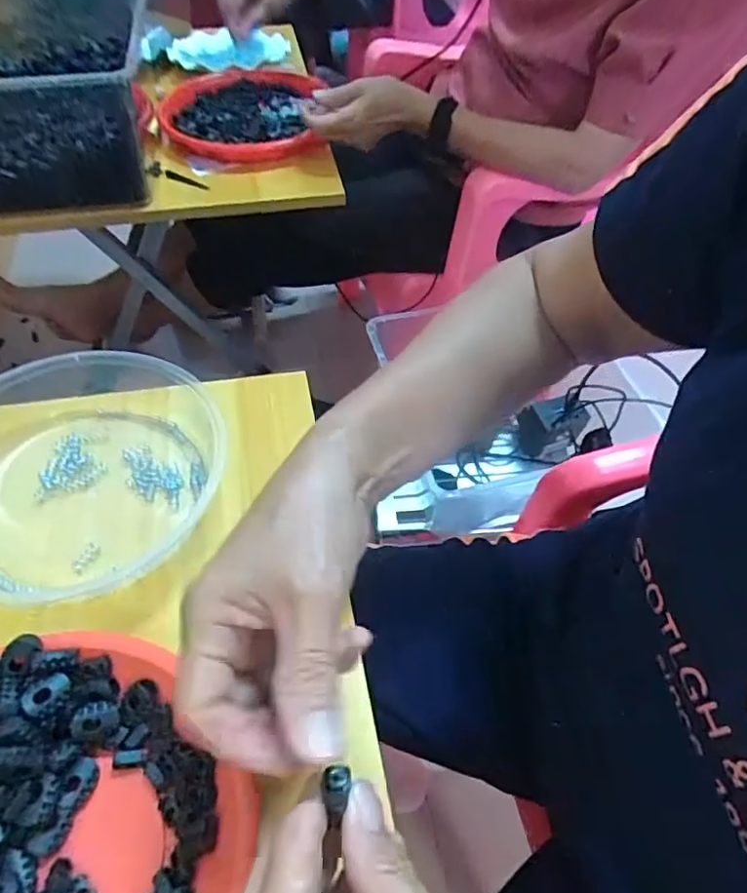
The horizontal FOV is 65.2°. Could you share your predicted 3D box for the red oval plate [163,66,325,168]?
[{"bbox_3d":[-0.180,-0.490,0.845,0.221,0.037,0.284,5,52,2],"label":"red oval plate"}]

